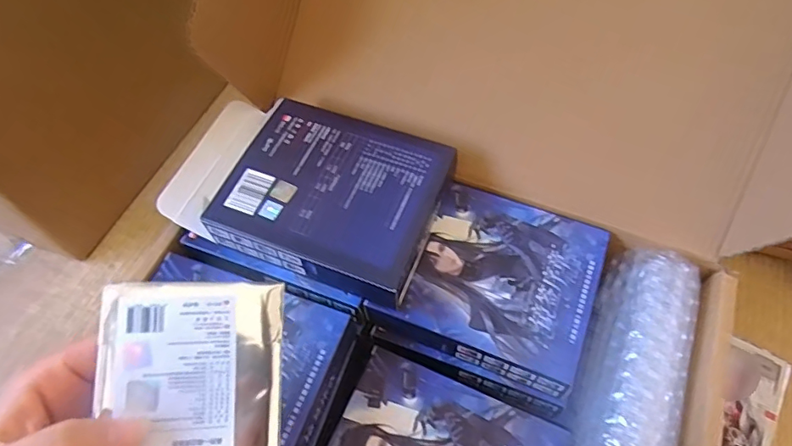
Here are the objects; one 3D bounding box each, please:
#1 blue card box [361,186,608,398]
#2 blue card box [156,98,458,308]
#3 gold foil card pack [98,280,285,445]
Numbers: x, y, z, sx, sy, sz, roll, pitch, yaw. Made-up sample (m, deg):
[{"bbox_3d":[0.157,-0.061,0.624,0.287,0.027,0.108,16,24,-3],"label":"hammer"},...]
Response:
[{"bbox_3d":[0.059,0.038,0.322,0.120,0.038,0.106,22,62,14],"label":"blue card box"},{"bbox_3d":[-0.056,-0.021,0.322,0.162,0.039,0.099,17,60,11],"label":"blue card box"},{"bbox_3d":[-0.081,0.075,0.204,0.068,0.004,0.102,1,81,-9],"label":"gold foil card pack"}]

